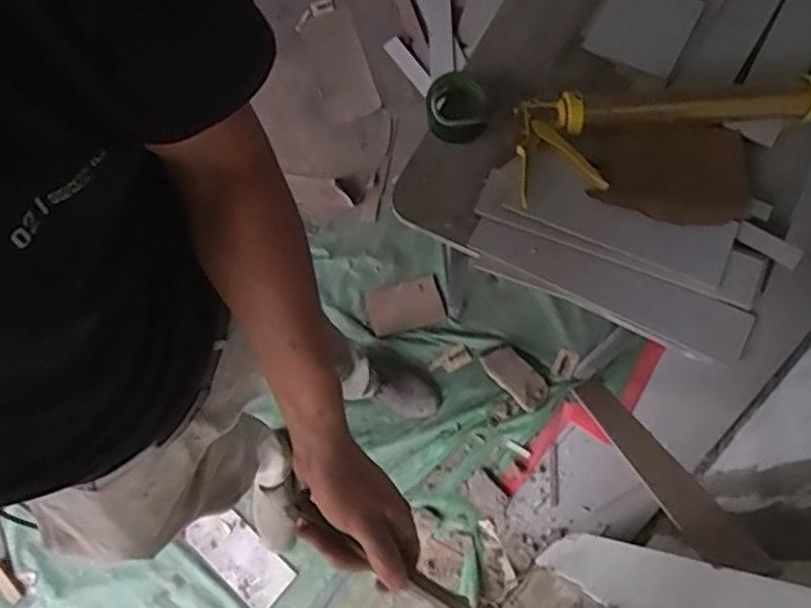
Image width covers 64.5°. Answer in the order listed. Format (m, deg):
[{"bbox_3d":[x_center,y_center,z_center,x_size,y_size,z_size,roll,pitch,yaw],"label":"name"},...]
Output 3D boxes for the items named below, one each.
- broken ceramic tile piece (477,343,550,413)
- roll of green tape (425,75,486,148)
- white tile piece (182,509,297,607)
[{"bbox_3d":[0.271,0.179,1.593,0.181,0.023,0.088,43,81,14],"label":"broken ceramic tile piece"},{"bbox_3d":[0.076,-0.298,0.976,0.087,0.053,0.100,1,74,4],"label":"roll of green tape"},{"bbox_3d":[-0.393,0.590,1.509,0.265,0.016,0.121,39,80,14],"label":"white tile piece"}]

